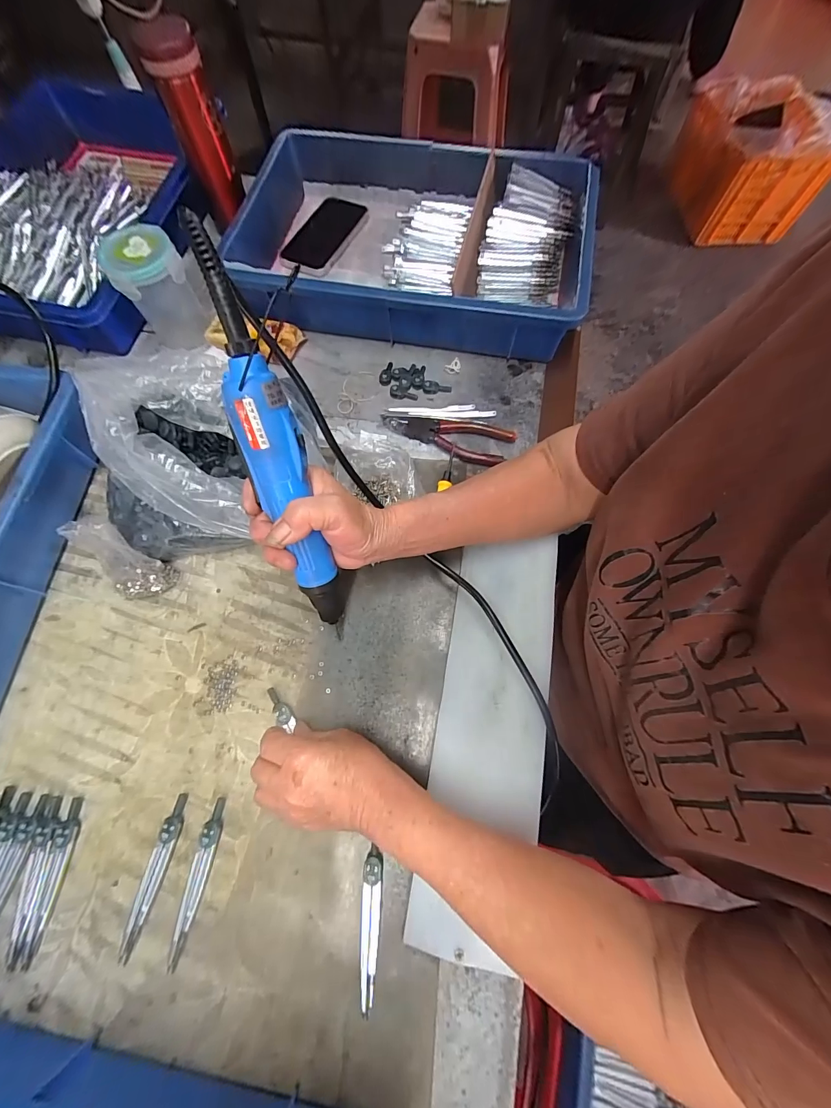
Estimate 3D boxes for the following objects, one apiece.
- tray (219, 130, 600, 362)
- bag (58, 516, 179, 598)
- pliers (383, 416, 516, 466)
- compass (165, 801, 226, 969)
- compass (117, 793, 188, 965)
[{"bbox_3d":[-0.009,-0.409,0.514,0.449,0.097,0.279,11,70,4],"label":"tray"},{"bbox_3d":[-0.280,0.008,0.364,0.066,0.084,0.054,18,71,7],"label":"bag"},{"bbox_3d":[0.037,-0.142,0.449,0.146,0.009,0.049,19,71,7],"label":"pliers"},{"bbox_3d":[-0.177,0.262,0.310,0.016,0.011,0.111,11,70,4],"label":"compass"},{"bbox_3d":[-0.213,0.259,0.311,0.016,0.011,0.111,15,71,5],"label":"compass"}]

